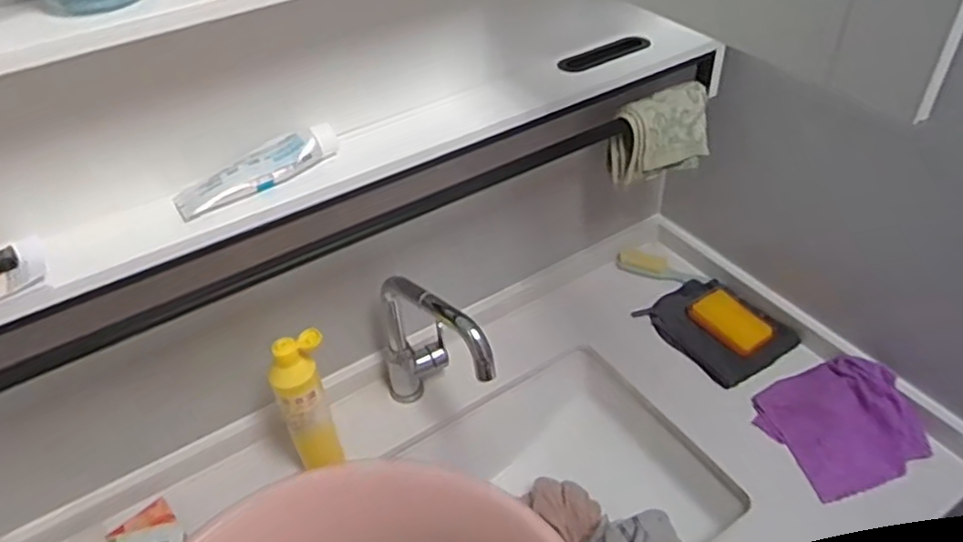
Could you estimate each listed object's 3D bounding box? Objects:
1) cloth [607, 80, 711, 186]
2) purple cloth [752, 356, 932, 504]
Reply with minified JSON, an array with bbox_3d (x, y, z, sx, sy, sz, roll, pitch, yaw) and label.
[{"bbox_3d":[0.237,-0.180,0.920,0.133,0.099,0.064,-9,42,-6],"label":"cloth"},{"bbox_3d":[0.459,0.188,0.888,0.174,0.051,0.158,-12,43,-10],"label":"purple cloth"}]

